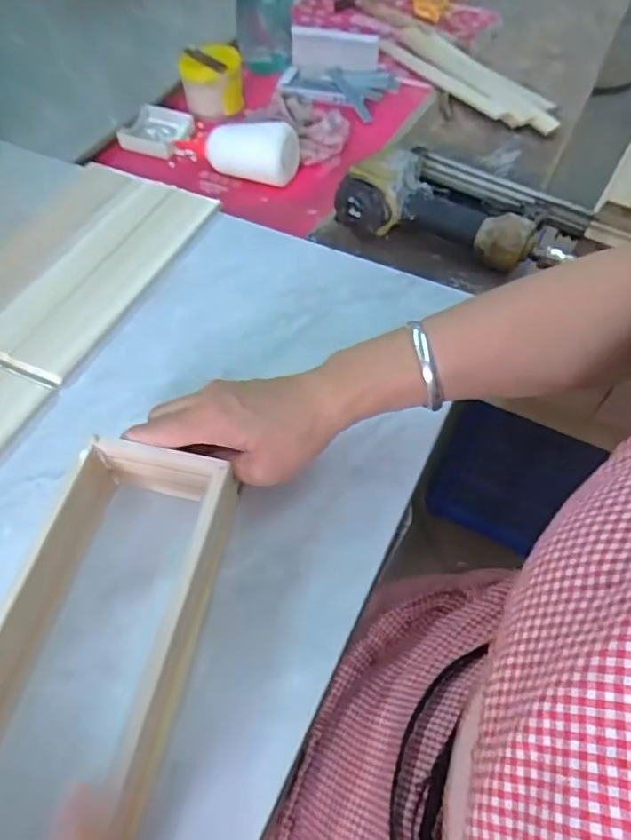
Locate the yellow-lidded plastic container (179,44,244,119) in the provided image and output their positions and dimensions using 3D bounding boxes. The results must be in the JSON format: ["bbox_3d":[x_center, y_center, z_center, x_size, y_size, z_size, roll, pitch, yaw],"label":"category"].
[{"bbox_3d":[-0.135,-0.444,0.731,0.079,0.058,0.072,-8,56,-6],"label":"yellow-lidded plastic container"}]

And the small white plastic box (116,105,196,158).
[{"bbox_3d":[-0.204,-0.370,0.717,0.076,0.028,0.070,13,57,8],"label":"small white plastic box"}]

